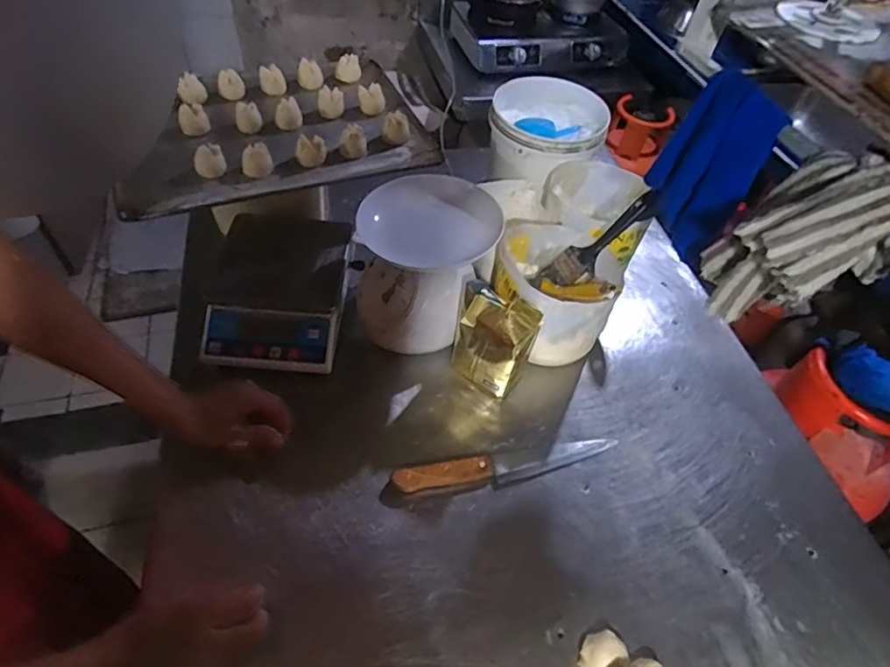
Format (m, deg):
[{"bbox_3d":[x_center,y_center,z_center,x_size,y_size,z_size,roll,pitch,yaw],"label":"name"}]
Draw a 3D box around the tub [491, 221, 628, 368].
[{"bbox_3d":[0.159,-0.060,0.806,0.167,0.164,0.181,3,51,-4],"label":"tub"}]

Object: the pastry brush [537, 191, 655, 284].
[{"bbox_3d":[0.221,-0.130,0.769,0.182,0.023,0.070,-44,54,19],"label":"pastry brush"}]

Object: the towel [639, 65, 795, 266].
[{"bbox_3d":[0.278,-0.179,0.574,0.039,0.161,0.128,-7,52,-12],"label":"towel"}]

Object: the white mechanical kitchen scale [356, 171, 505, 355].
[{"bbox_3d":[-0.033,-0.101,0.775,0.174,0.167,0.195,27,53,15],"label":"white mechanical kitchen scale"}]

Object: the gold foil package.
[{"bbox_3d":[0.067,0.012,0.736,0.104,0.166,0.069,28,54,17],"label":"gold foil package"}]

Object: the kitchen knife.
[{"bbox_3d":[0.086,0.171,0.702,0.301,0.017,0.039,-7,52,-10],"label":"kitchen knife"}]

